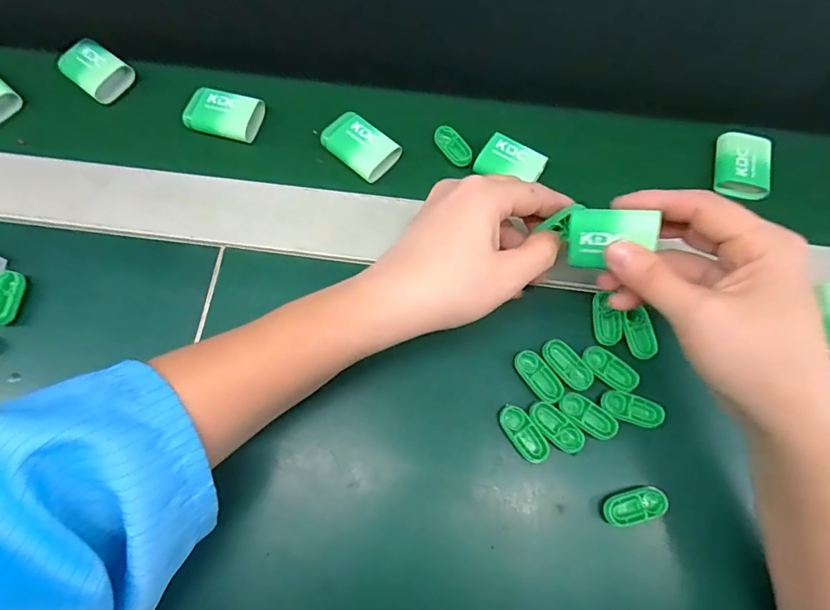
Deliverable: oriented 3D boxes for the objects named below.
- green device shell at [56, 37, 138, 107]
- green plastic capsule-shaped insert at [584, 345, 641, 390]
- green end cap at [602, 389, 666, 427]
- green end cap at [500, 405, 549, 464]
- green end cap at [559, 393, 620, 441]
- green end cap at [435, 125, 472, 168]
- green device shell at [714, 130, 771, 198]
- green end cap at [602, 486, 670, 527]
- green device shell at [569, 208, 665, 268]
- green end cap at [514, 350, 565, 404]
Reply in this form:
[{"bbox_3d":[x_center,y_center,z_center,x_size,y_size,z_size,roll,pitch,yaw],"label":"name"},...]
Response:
[{"bbox_3d":[-0.244,-0.178,0.355,0.048,0.018,0.036,33,77,10],"label":"green device shell"},{"bbox_3d":[0.116,0.038,0.276,0.034,0.004,0.017,37,78,11],"label":"green plastic capsule-shaped insert"},{"bbox_3d":[0.126,0.060,0.270,0.034,0.005,0.015,17,75,6],"label":"green end cap"},{"bbox_3d":[0.063,0.074,0.267,0.015,0.005,0.034,-34,76,-8],"label":"green end cap"},{"bbox_3d":[0.100,0.063,0.267,0.034,0.004,0.015,35,78,10],"label":"green end cap"},{"bbox_3d":[0.028,-0.114,0.334,0.017,0.005,0.035,-36,76,-8],"label":"green end cap"},{"bbox_3d":[0.232,-0.099,0.330,0.034,0.017,0.042,11,74,5],"label":"green device shell"},{"bbox_3d":[0.121,0.110,0.255,0.035,0.004,0.015,-19,74,-4],"label":"green end cap"},{"bbox_3d":[0.104,-0.035,0.245,0.041,0.031,0.015,7,27,22],"label":"green device shell"},{"bbox_3d":[0.074,0.042,0.275,0.016,0.004,0.034,-35,76,-8],"label":"green end cap"}]

